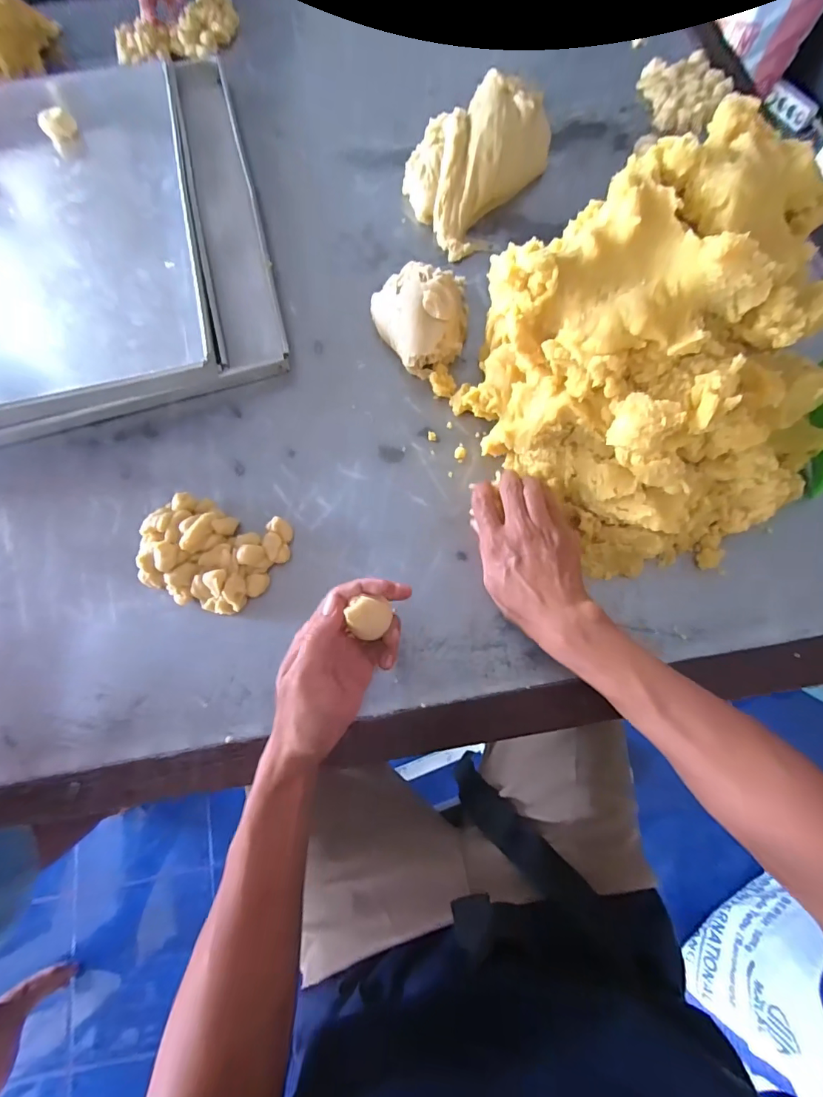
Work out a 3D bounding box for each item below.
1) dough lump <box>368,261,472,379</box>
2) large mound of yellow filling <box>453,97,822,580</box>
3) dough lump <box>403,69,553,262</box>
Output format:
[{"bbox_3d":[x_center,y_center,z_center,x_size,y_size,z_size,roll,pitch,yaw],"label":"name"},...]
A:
[{"bbox_3d":[0.010,-0.247,0.482,0.100,0.053,0.118,-3,74,2],"label":"dough lump"},{"bbox_3d":[0.201,-0.129,0.367,0.228,0.178,0.248,-27,76,-5],"label":"large mound of yellow filling"},{"bbox_3d":[0.065,-0.449,0.528,0.137,0.069,0.198,30,77,10],"label":"dough lump"}]

